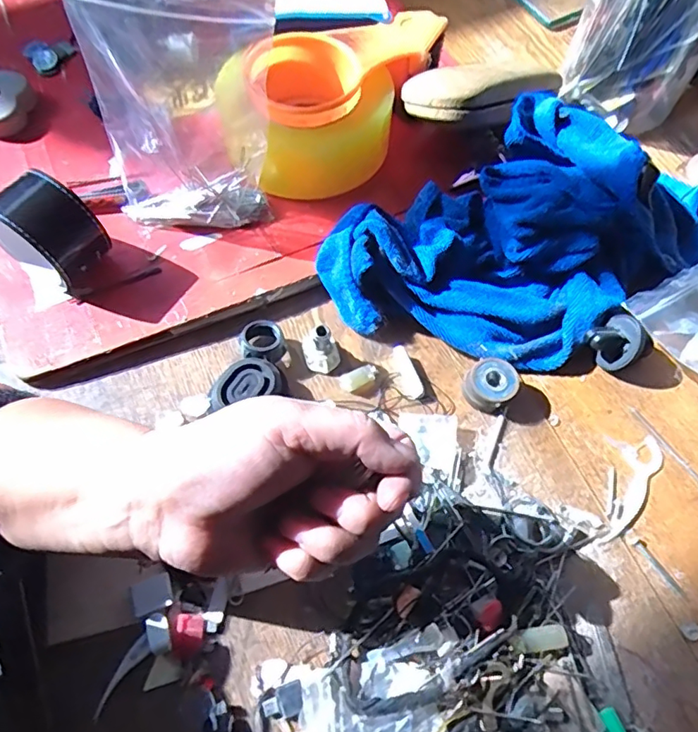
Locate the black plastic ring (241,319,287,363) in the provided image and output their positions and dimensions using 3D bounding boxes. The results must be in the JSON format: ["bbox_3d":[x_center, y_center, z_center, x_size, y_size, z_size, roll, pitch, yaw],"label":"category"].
[{"bbox_3d":[-0.055,-0.014,0.341,0.025,0.015,0.028,-24,67,-14],"label":"black plastic ring"}]

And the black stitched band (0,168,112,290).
[{"bbox_3d":[-0.182,-0.080,0.335,0.055,0.059,0.044,32,66,12],"label":"black stitched band"}]

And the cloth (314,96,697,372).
[{"bbox_3d":[0.130,-0.091,0.359,0.279,0.068,0.149,-30,69,-17],"label":"cloth"}]

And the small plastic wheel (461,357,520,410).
[{"bbox_3d":[0.086,0.013,0.335,0.032,0.020,0.026,-16,65,-11],"label":"small plastic wheel"}]

